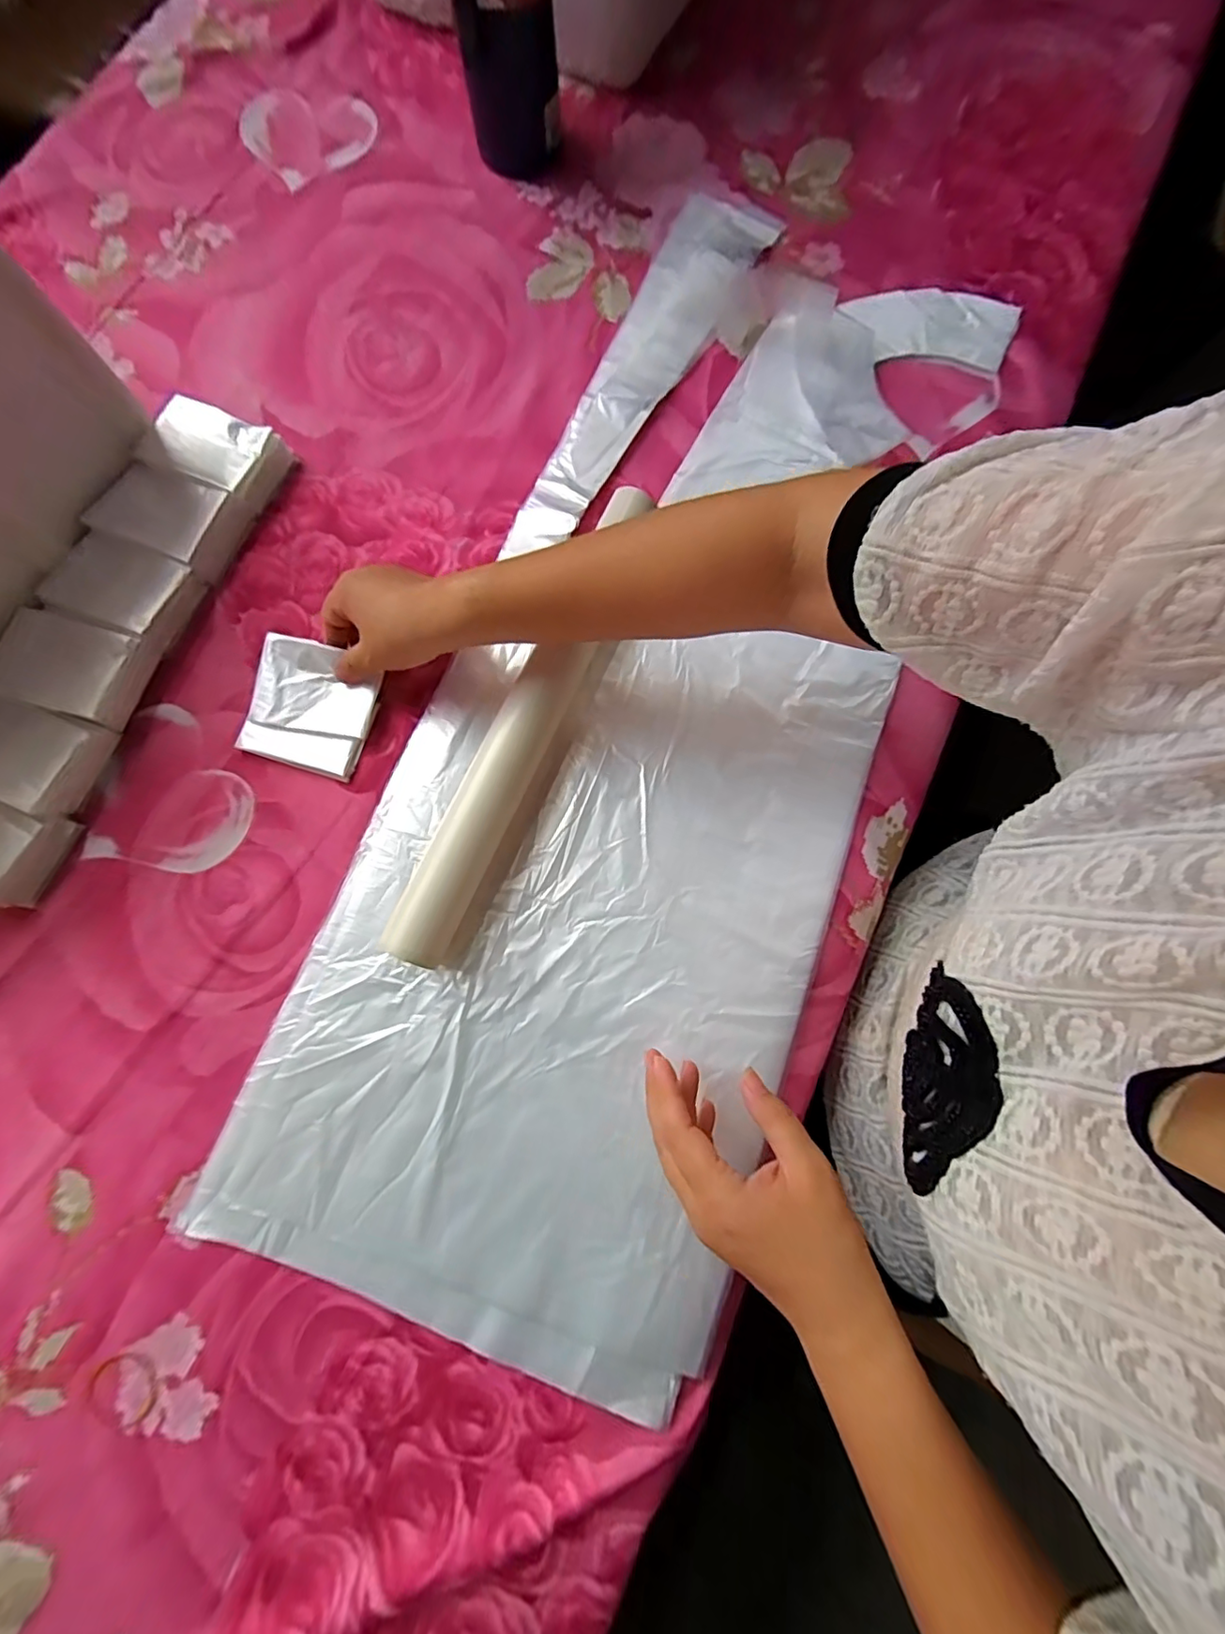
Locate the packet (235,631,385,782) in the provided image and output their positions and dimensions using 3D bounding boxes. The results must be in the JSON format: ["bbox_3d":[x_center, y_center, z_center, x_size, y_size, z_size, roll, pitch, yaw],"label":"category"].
[{"bbox_3d":[-0.214,-0.078,0.391,0.085,0.017,0.085,17,79,2],"label":"packet"}]

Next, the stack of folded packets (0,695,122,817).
[{"bbox_3d":[-0.409,-0.046,0.385,0.088,0.030,0.067,20,79,3],"label":"stack of folded packets"}]

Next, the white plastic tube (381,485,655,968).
[{"bbox_3d":[-0.058,-0.070,0.377,0.053,0.048,0.347,23,79,5],"label":"white plastic tube"}]

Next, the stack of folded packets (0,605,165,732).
[{"bbox_3d":[-0.379,-0.105,0.391,0.084,0.030,0.065,15,79,2],"label":"stack of folded packets"}]

